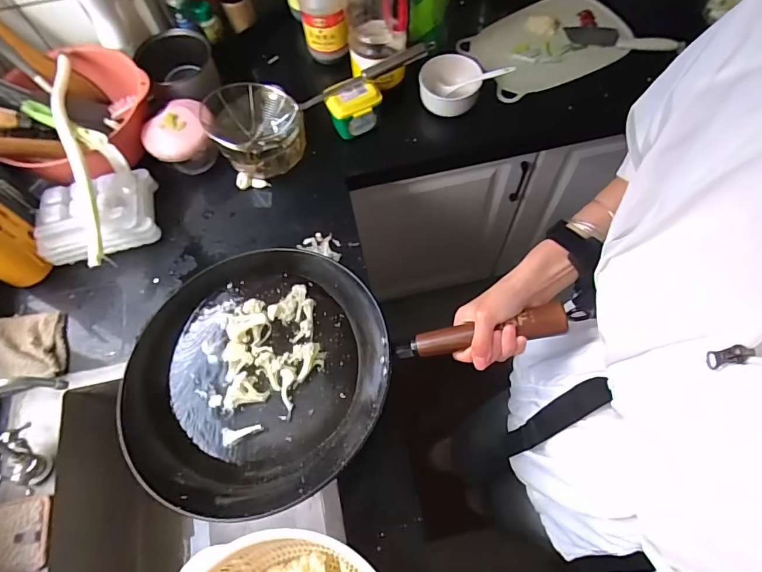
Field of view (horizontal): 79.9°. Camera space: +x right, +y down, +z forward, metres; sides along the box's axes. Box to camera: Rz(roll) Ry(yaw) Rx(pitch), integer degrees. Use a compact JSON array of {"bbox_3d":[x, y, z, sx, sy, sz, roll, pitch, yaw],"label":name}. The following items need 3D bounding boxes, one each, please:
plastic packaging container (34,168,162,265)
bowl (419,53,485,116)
[{"bbox_3d":[-0.466,-0.122,0.743,0.175,0.075,0.118,-16,65,-5],"label":"plastic packaging container"},{"bbox_3d":[0.130,-0.378,0.852,0.107,0.058,0.115,-1,64,2],"label":"bowl"}]

